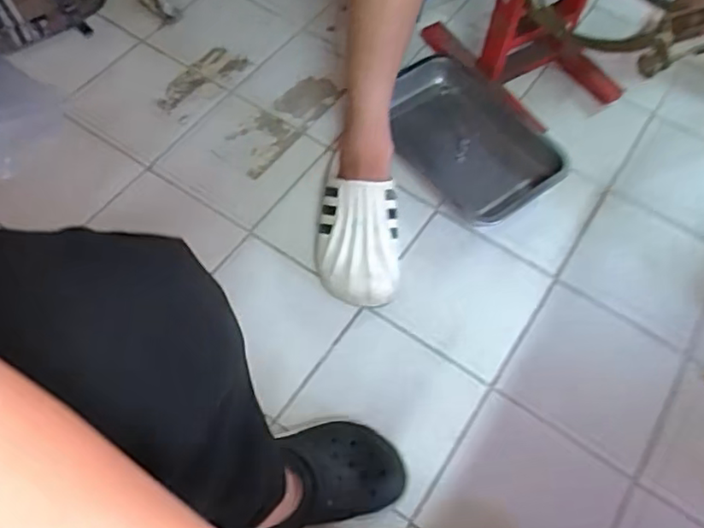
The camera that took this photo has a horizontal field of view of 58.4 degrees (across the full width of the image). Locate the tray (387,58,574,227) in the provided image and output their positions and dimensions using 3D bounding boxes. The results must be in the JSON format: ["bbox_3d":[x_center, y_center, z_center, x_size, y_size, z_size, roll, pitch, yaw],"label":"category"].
[{"bbox_3d":[0.174,-0.200,0.994,0.210,0.036,0.317,-39,69,-18],"label":"tray"}]

